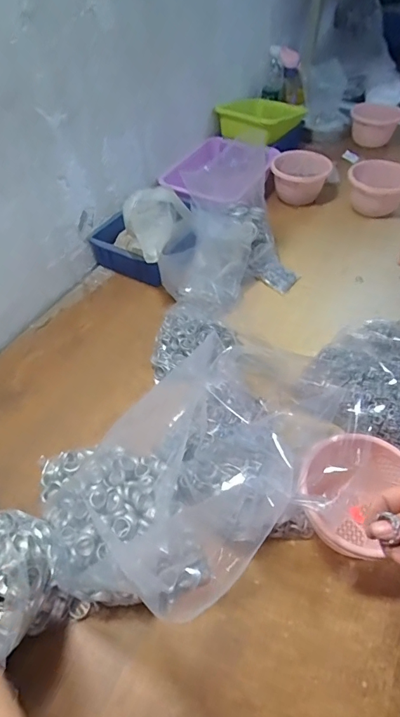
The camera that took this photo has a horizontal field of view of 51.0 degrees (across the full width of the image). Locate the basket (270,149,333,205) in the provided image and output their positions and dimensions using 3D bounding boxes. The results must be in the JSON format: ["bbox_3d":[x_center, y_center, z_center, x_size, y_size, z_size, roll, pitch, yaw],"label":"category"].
[{"bbox_3d":[0.250,-0.447,1.054,0.142,0.091,0.120,9,51,9],"label":"basket"}]

